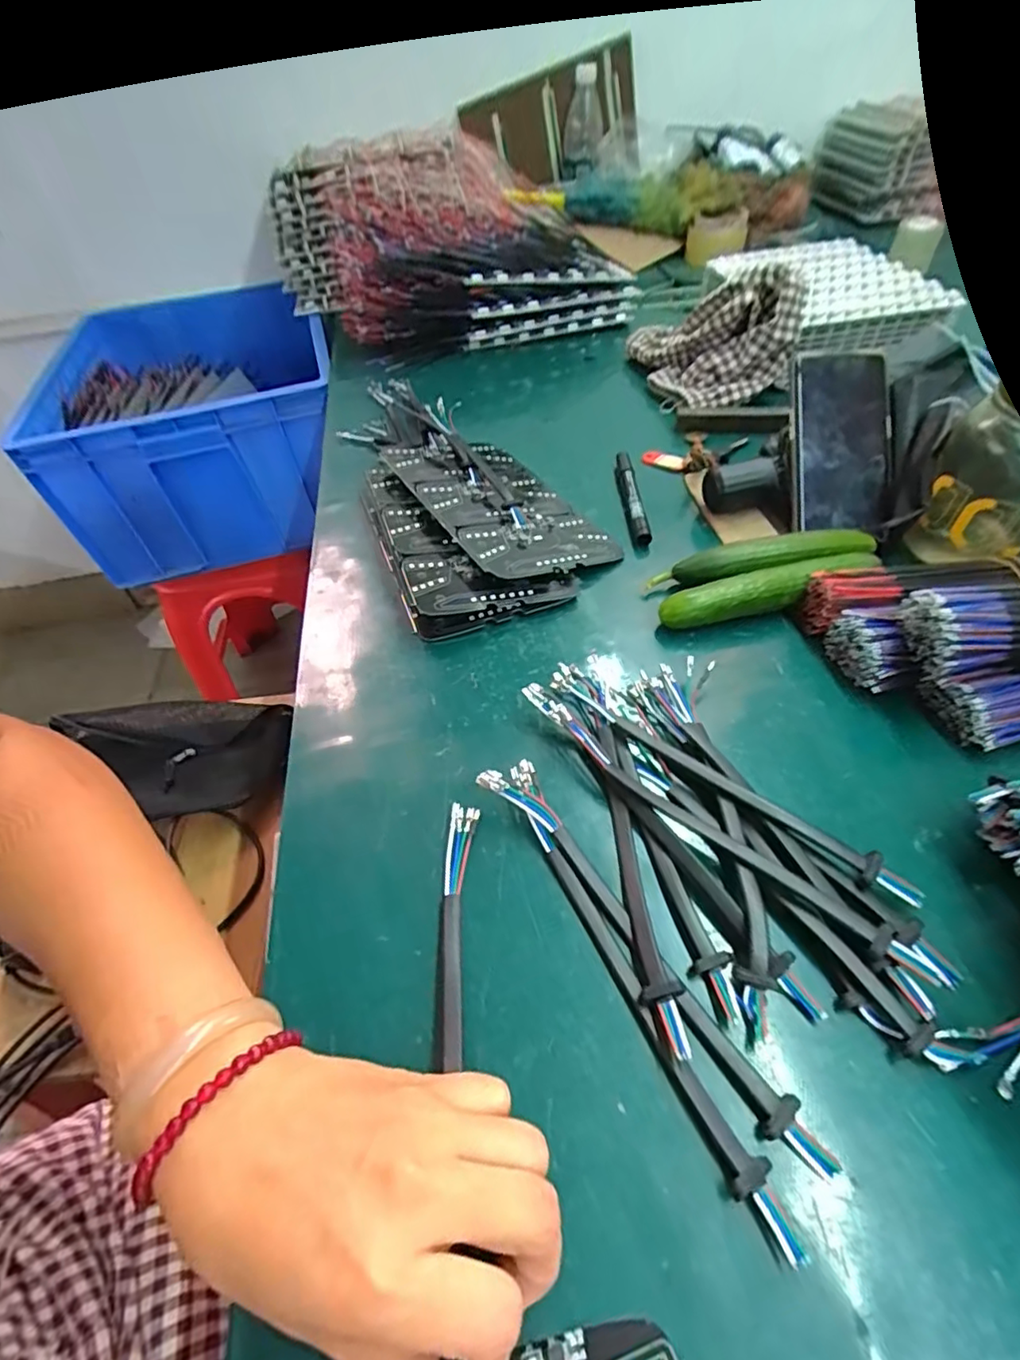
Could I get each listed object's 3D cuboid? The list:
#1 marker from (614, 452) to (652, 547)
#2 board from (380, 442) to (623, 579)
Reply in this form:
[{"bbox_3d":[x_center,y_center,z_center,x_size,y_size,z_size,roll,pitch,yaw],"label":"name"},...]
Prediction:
[{"bbox_3d":[0.111,-0.168,0.527,0.017,0.018,0.122,-4,49,3],"label":"marker"},{"bbox_3d":[-0.012,-0.161,0.519,0.133,0.009,0.218,-15,50,-28],"label":"board"}]

